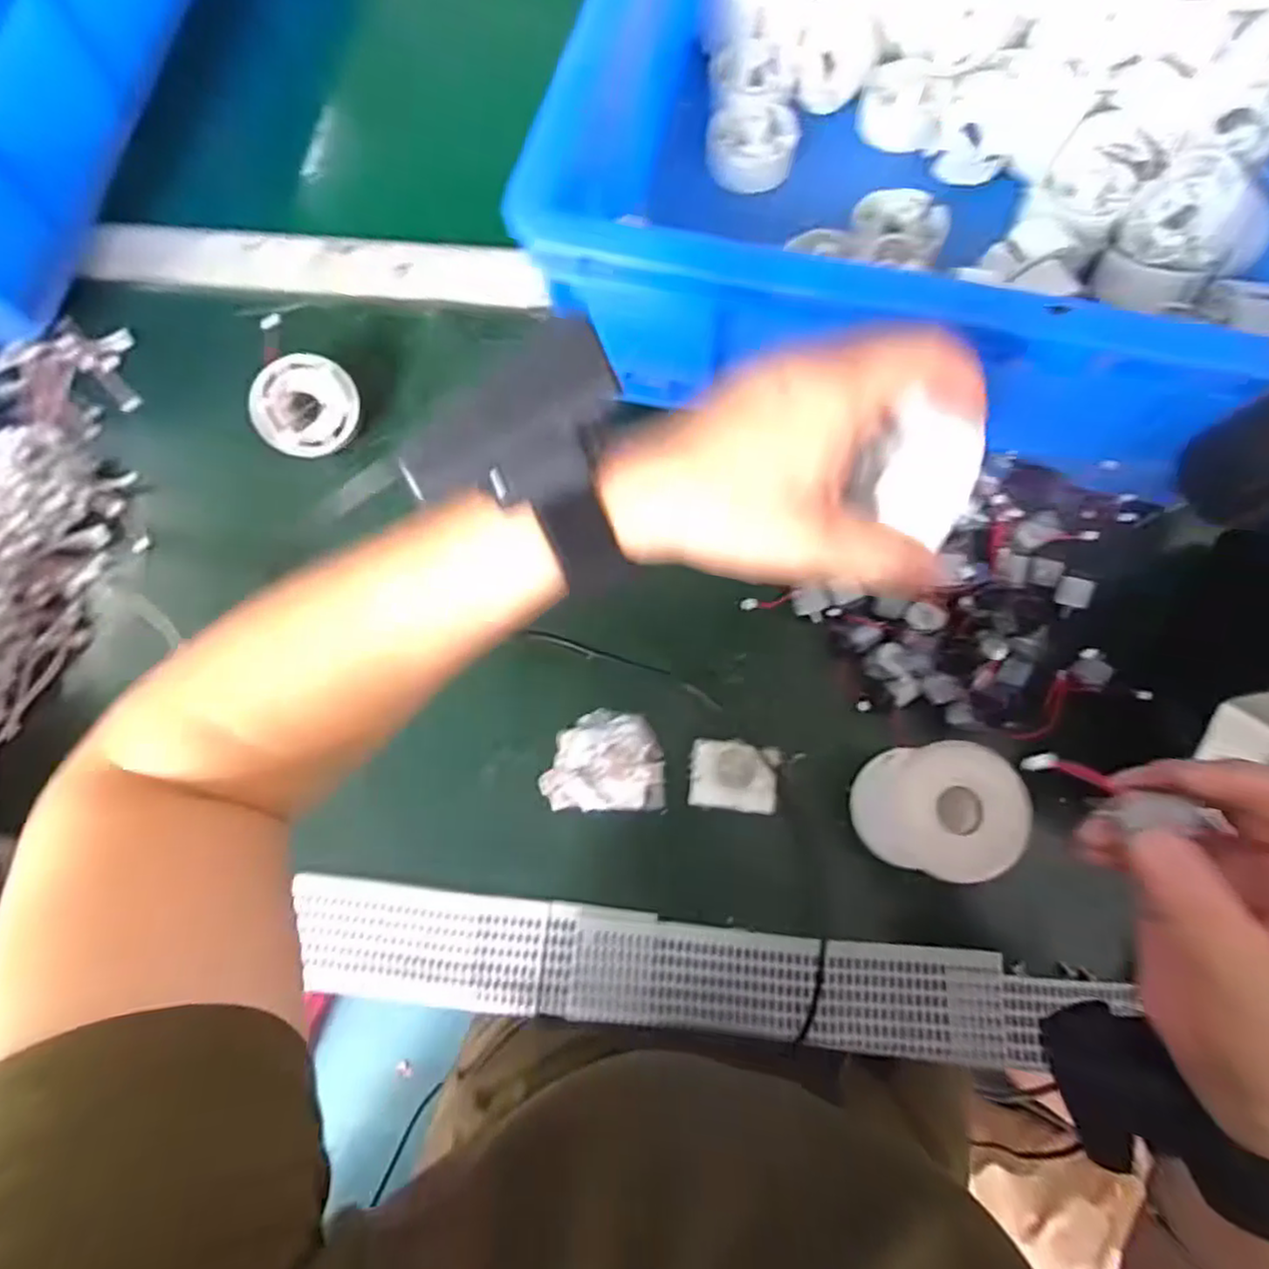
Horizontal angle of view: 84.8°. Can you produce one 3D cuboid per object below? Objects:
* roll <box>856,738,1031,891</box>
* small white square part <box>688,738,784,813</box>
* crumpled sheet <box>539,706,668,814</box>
[{"bbox_3d":[0.152,0.091,0.358,0.062,0.074,0.063,0,75,1],"label":"roll"},{"bbox_3d":[0.056,0.080,0.393,0.048,0.012,0.038,5,75,3],"label":"small white square part"},{"bbox_3d":[-0.017,0.072,0.392,0.066,0.004,0.054,-2,75,1],"label":"crumpled sheet"}]

